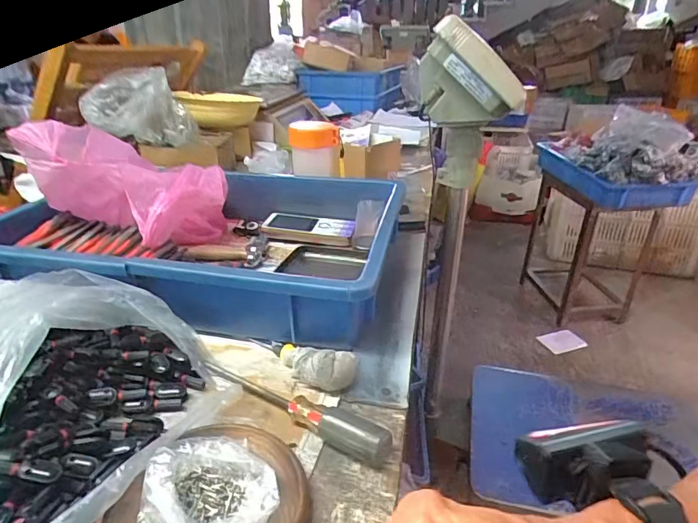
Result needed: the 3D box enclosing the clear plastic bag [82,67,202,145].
[{"bbox_3d":[-0.375,-0.272,0.827,0.176,0.113,0.128,-14,31,-26],"label":"clear plastic bag"}]

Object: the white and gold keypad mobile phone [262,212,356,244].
[{"bbox_3d":[-0.054,-0.044,0.614,0.125,0.018,0.058,4,28,8],"label":"white and gold keypad mobile phone"}]

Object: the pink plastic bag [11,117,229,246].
[{"bbox_3d":[-0.223,-0.086,0.537,0.174,0.143,0.176,9,28,16],"label":"pink plastic bag"}]

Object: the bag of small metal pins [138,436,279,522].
[{"bbox_3d":[-0.080,0.135,0.267,0.076,0.039,0.078,-6,28,-11],"label":"bag of small metal pins"}]

